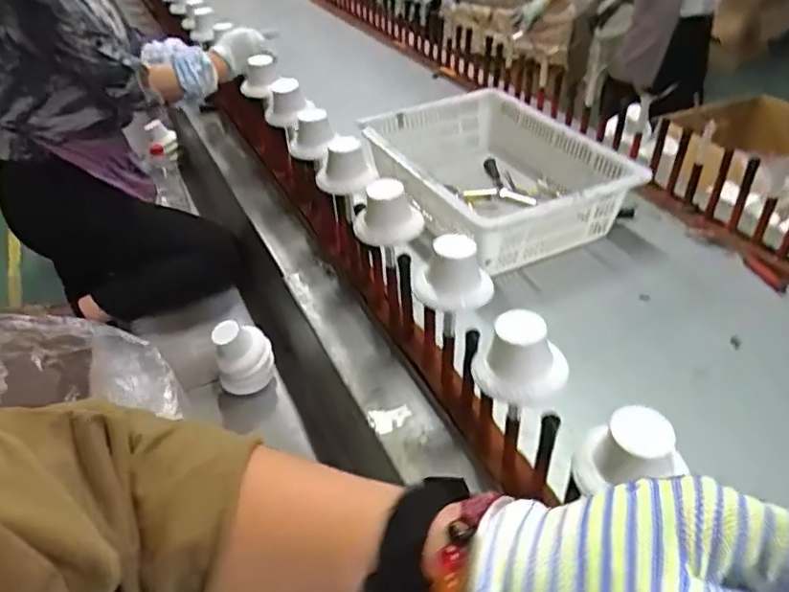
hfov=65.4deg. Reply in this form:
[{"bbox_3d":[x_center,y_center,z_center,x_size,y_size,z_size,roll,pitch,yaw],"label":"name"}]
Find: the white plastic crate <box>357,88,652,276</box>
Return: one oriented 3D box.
[{"bbox_3d":[0.193,-0.242,1.254,0.387,0.175,0.516,-17,37,-14],"label":"white plastic crate"}]

